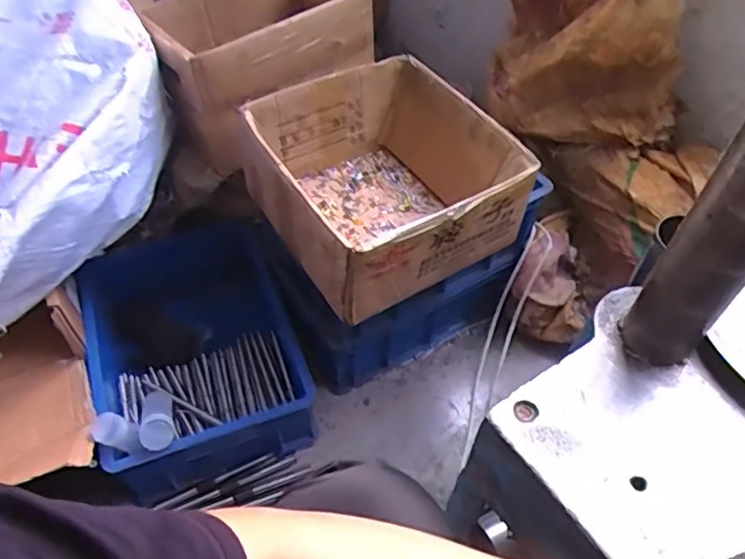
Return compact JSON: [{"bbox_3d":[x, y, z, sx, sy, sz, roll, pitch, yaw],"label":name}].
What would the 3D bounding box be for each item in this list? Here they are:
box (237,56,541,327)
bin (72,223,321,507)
[{"bbox_3d":[0.015,-0.136,0.808,0.303,0.154,0.301,-26,56,-22],"label":"box"},{"bbox_3d":[-0.289,0.115,0.960,0.285,0.183,0.386,-19,54,-17],"label":"bin"}]

